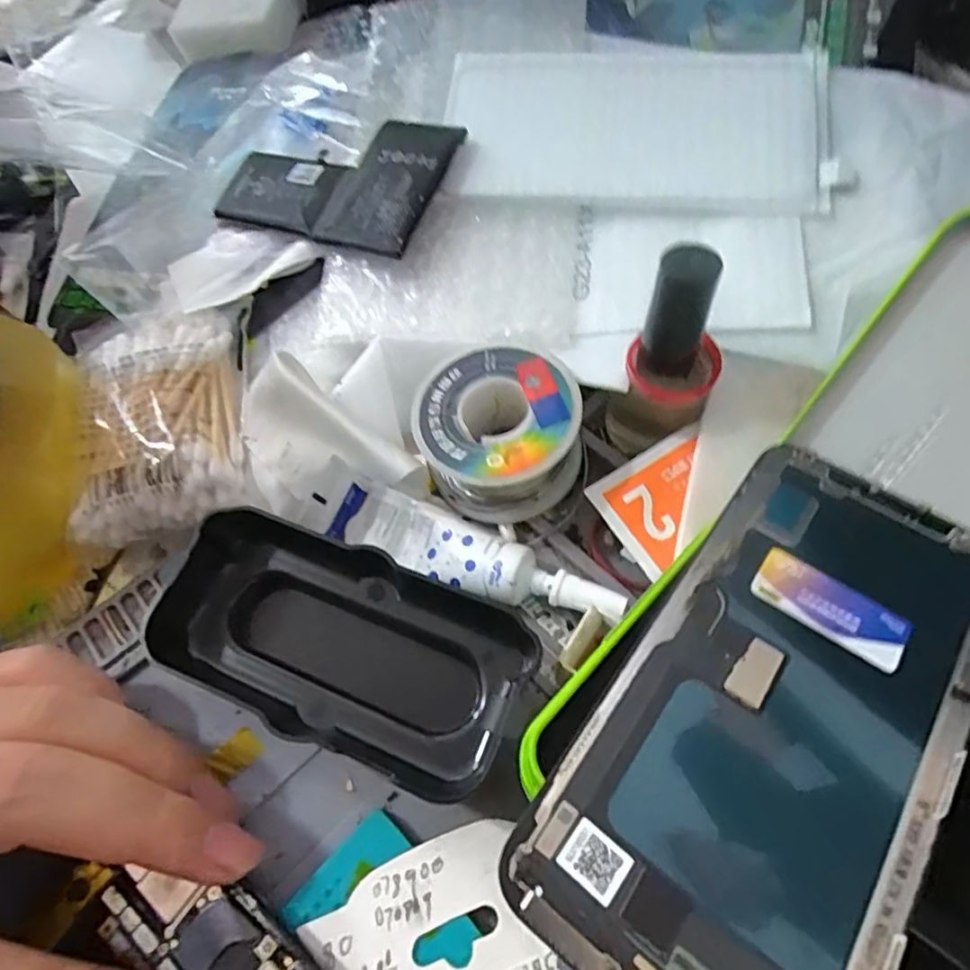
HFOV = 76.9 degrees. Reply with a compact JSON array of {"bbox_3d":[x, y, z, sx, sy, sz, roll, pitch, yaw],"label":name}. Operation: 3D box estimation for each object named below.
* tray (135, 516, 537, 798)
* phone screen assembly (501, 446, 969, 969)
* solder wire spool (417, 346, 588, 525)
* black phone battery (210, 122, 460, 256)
[{"bbox_3d":[-0.042,0.048,0.181,0.106,0.020,0.051,23,70,10],"label":"tray"},{"bbox_3d":[0.070,0.050,0.139,0.066,0.004,0.139,33,62,21],"label":"phone screen assembly"},{"bbox_3d":[0.005,-0.017,0.206,0.051,0.031,0.052,0,67,1],"label":"solder wire spool"},{"bbox_3d":[-0.061,-0.125,0.245,0.094,0.006,0.059,20,76,24],"label":"black phone battery"}]

